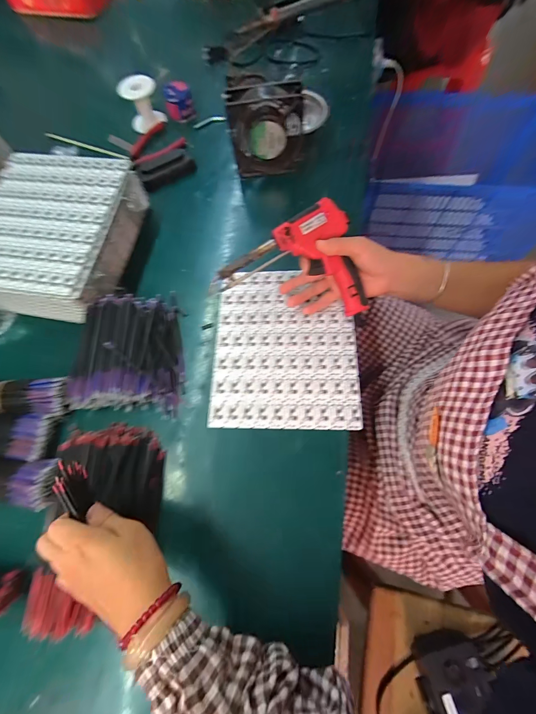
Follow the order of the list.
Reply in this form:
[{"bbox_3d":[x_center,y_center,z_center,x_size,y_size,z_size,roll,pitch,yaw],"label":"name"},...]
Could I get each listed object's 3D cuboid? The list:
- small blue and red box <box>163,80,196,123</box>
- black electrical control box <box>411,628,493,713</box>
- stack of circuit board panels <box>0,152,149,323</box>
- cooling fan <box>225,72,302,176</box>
[{"bbox_3d":[-0.177,-0.510,0.596,0.052,0.048,0.047,-19,69,-5],"label":"small blue and red box"},{"bbox_3d":[0.258,0.451,0.431,0.092,0.059,0.069,-18,69,-5],"label":"black electrical control box"},{"bbox_3d":[-0.323,-0.188,0.459,0.212,0.079,0.242,7,69,5],"label":"stack of circuit board panels"},{"bbox_3d":[-0.002,-0.375,0.503,0.123,0.126,0.045,-7,68,0],"label":"cooling fan"}]

